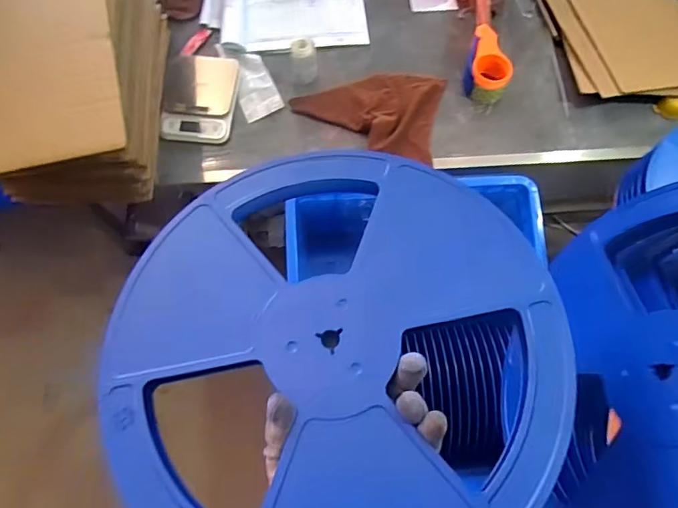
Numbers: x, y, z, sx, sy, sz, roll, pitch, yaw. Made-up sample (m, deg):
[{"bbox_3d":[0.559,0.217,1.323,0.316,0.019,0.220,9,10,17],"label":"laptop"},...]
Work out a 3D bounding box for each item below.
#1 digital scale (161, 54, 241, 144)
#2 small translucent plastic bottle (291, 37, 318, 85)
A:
[{"bbox_3d":[-0.290,-0.330,0.985,0.141,0.028,0.182,4,71,2],"label":"digital scale"},{"bbox_3d":[-0.073,-0.405,0.993,0.054,0.078,0.048,-7,71,-2],"label":"small translucent plastic bottle"}]

